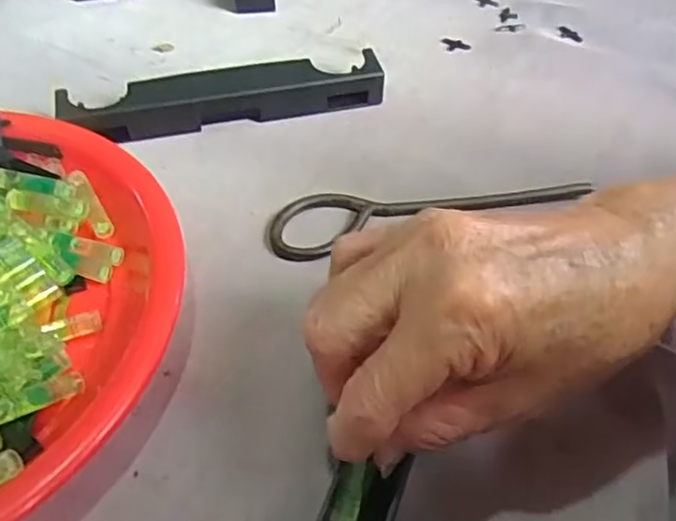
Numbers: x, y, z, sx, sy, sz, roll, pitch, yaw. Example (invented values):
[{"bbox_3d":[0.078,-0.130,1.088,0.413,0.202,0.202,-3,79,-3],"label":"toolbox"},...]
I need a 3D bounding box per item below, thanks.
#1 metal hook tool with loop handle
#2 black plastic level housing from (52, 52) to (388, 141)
[{"bbox_3d":[0.050,-0.029,0.360,0.175,0.008,0.039,-10,50,-10],"label":"metal hook tool with loop handle"},{"bbox_3d":[-0.067,-0.099,0.407,0.189,0.026,0.028,-11,50,-11],"label":"black plastic level housing"}]

